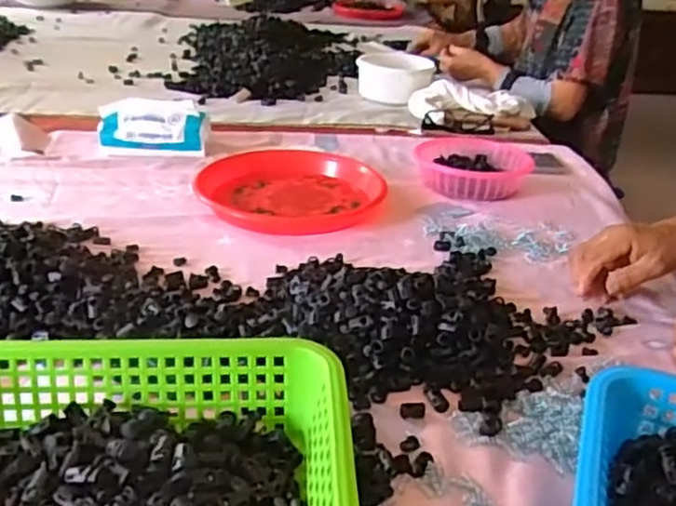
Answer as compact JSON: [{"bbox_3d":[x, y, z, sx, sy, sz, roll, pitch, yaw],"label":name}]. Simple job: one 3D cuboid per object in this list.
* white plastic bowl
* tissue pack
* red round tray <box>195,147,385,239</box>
[{"bbox_3d":[0.120,-0.371,1.422,0.159,0.071,0.133,5,29,2],"label":"white plastic bowl"},{"bbox_3d":[-0.284,-0.192,1.044,0.165,0.073,0.078,-1,29,-9],"label":"tissue pack"},{"bbox_3d":[-0.065,-0.090,0.926,0.216,0.036,0.216,3,29,-2],"label":"red round tray"}]

